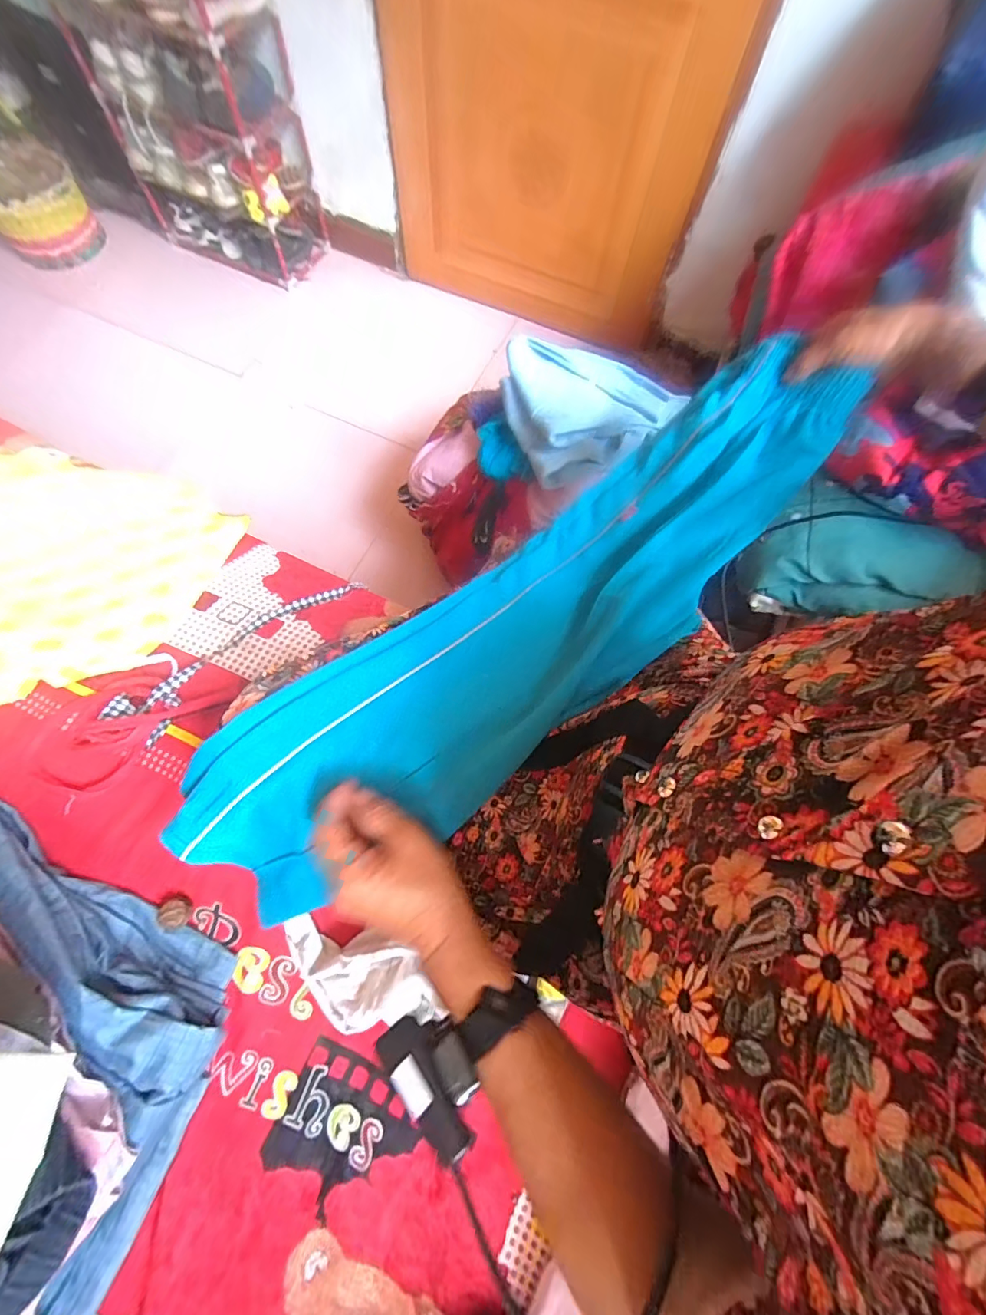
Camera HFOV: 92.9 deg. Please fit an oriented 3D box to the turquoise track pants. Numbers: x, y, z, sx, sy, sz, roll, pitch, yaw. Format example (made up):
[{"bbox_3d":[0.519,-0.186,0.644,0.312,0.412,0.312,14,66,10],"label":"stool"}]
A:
[{"bbox_3d":[0.044,-0.040,0.432,0.700,0.125,0.188,-36,76,-13],"label":"turquoise track pants"}]

